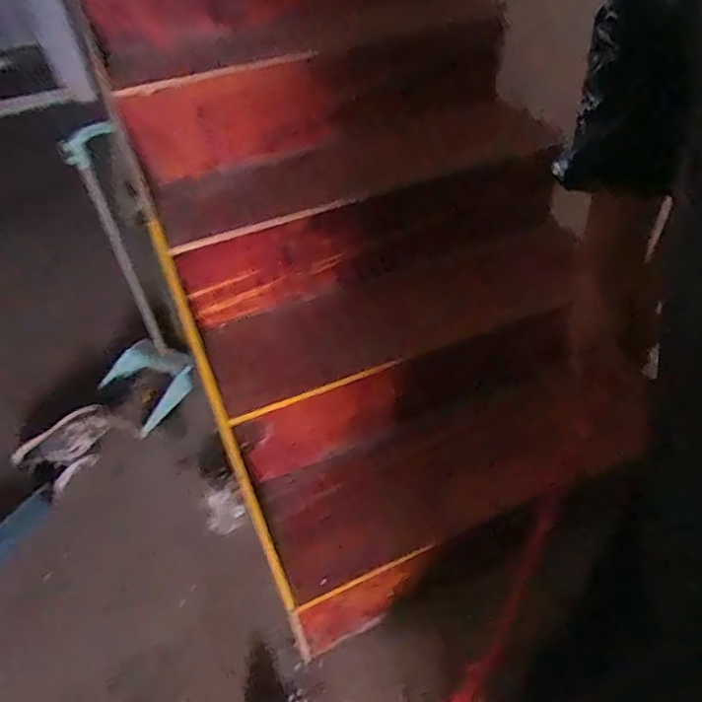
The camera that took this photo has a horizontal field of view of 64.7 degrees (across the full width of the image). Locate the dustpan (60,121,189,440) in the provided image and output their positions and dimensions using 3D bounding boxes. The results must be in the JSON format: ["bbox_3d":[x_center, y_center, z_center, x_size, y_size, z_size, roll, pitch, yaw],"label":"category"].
[{"bbox_3d":[-0.596,-0.165,1.393,0.229,0.754,0.299,-24,46,-20],"label":"dustpan"}]

